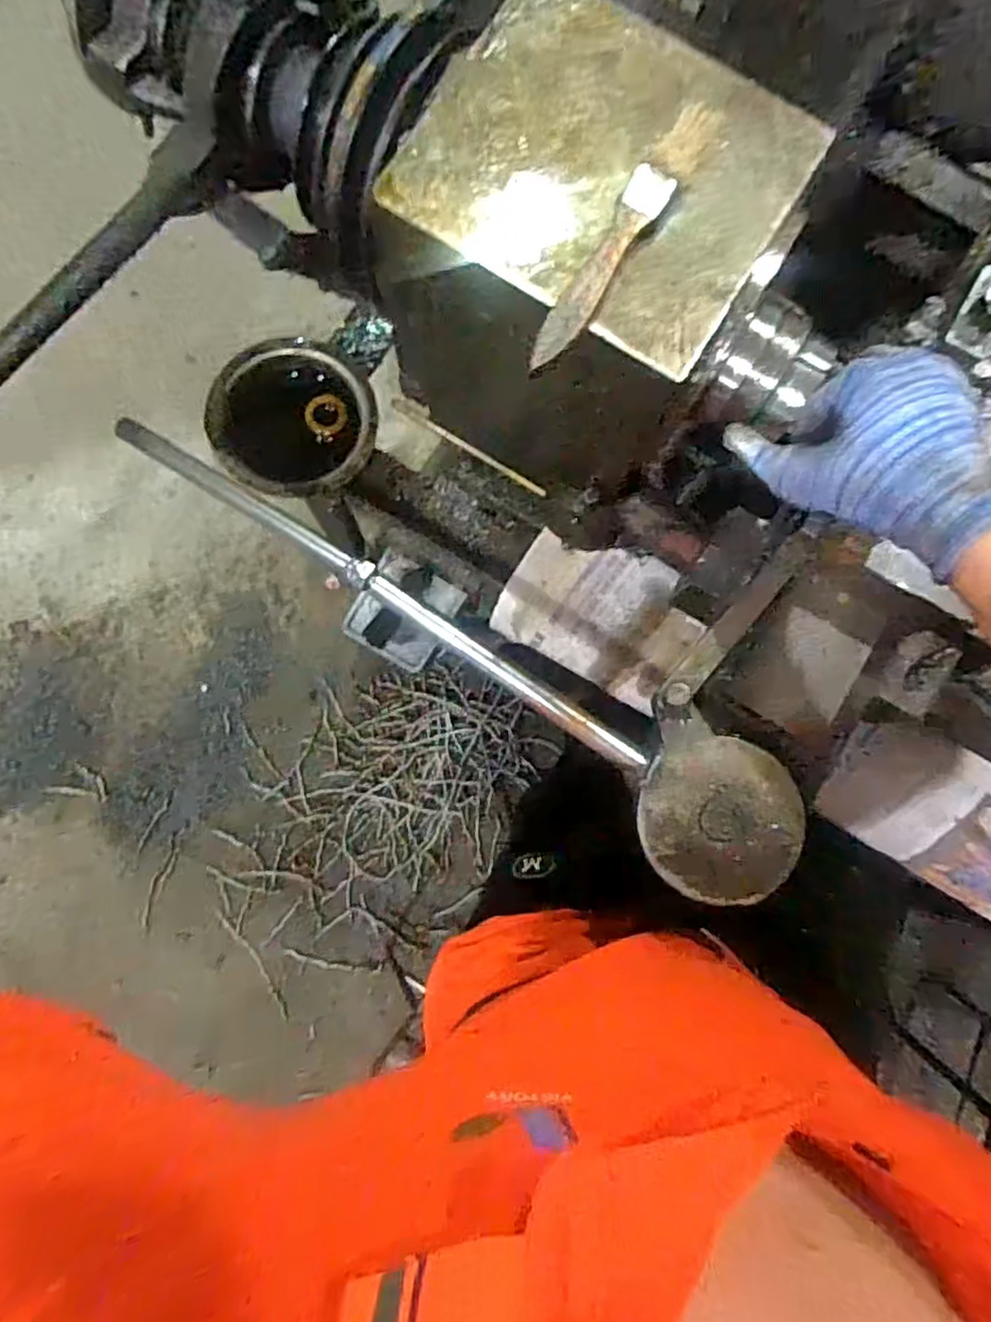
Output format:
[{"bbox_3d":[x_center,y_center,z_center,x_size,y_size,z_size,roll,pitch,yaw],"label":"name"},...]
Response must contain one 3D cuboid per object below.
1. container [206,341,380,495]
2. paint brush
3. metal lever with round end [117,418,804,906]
[{"bbox_3d":[-0.167,-0.199,0.574,0.129,0.060,0.125,0,83,-3],"label":"container"},{"bbox_3d":[0.058,-0.197,0.316,0.022,0.011,0.147,35,83,2],"label":"paint brush"},{"bbox_3d":[-0.025,-0.024,0.445,0.506,0.050,0.103,37,83,2],"label":"metal lever with round end"}]

